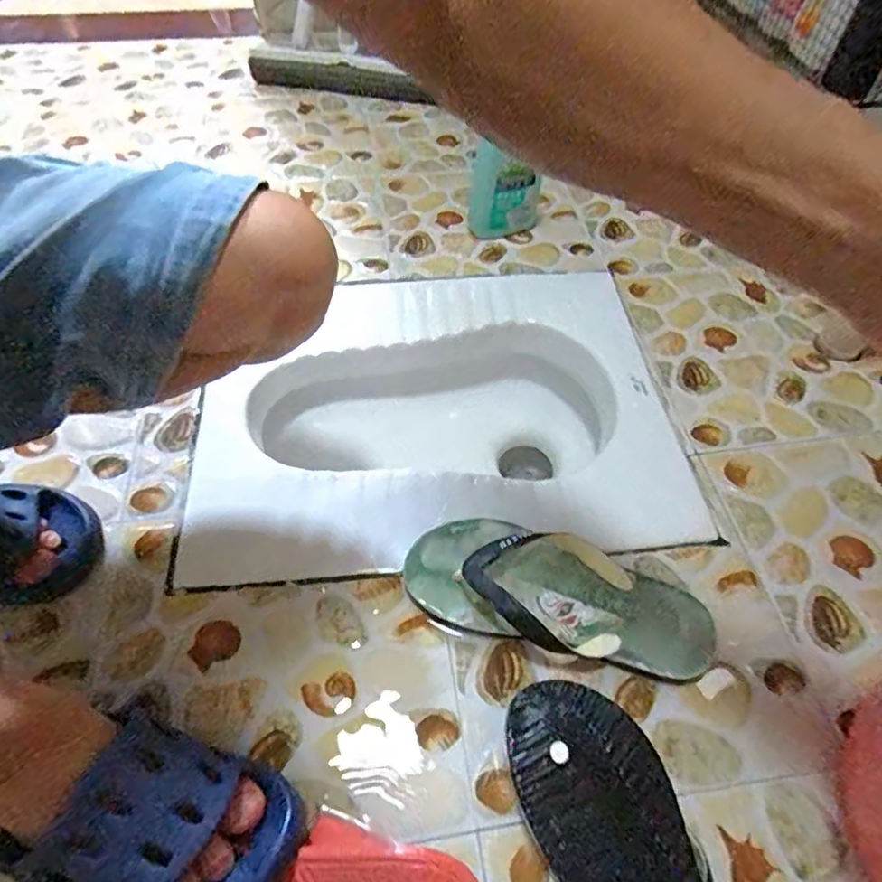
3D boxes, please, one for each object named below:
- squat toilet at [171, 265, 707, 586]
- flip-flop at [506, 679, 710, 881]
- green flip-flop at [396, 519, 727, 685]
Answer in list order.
[{"bbox_3d":[-0.007,-0.006,0.728,0.522,0.176,0.417,-4,54,-4],"label":"squat toilet"},{"bbox_3d":[0.124,0.302,0.392,0.103,0.045,0.259,-11,55,-10],"label":"flip-flop"},{"bbox_3d":[0.104,0.134,0.513,0.273,0.046,0.113,17,55,10],"label":"green flip-flop"}]

